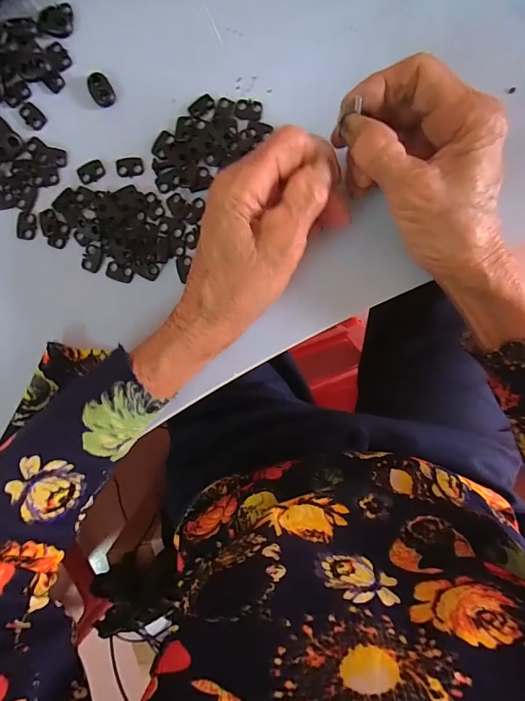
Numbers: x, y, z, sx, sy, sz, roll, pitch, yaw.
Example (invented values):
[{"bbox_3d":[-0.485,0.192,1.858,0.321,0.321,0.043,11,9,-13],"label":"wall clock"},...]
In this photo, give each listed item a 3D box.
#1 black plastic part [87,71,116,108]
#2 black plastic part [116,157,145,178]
[{"bbox_3d":[-0.108,-0.174,0.260,0.014,0.007,0.020,-27,96,1],"label":"black plastic part"},{"bbox_3d":[-0.090,-0.124,0.263,0.018,0.004,0.012,-7,96,-1],"label":"black plastic part"}]

